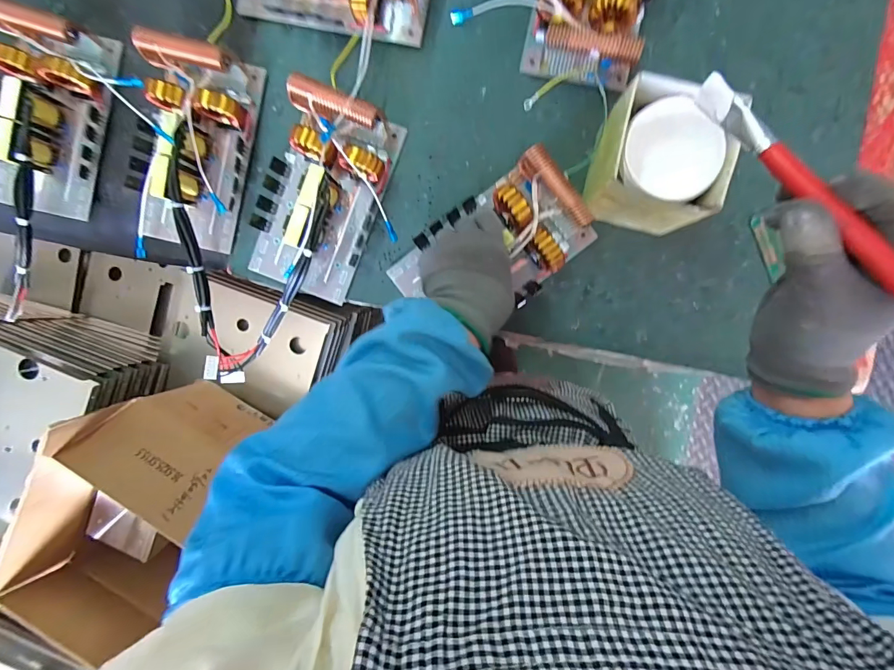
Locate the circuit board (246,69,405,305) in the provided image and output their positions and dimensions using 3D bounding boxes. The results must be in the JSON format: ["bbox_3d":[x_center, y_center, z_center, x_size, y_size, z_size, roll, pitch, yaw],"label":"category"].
[{"bbox_3d":[-0.147,-0.160,0.468,0.140,0.062,0.229,21,93,1],"label":"circuit board"}]

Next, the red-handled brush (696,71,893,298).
[{"bbox_3d":[0.248,-0.062,0.245,0.013,0.017,0.282,-28,70,2],"label":"red-handled brush"}]

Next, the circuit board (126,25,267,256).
[{"bbox_3d":[-0.308,-0.221,0.472,0.133,0.068,0.220,13,93,1],"label":"circuit board"}]

